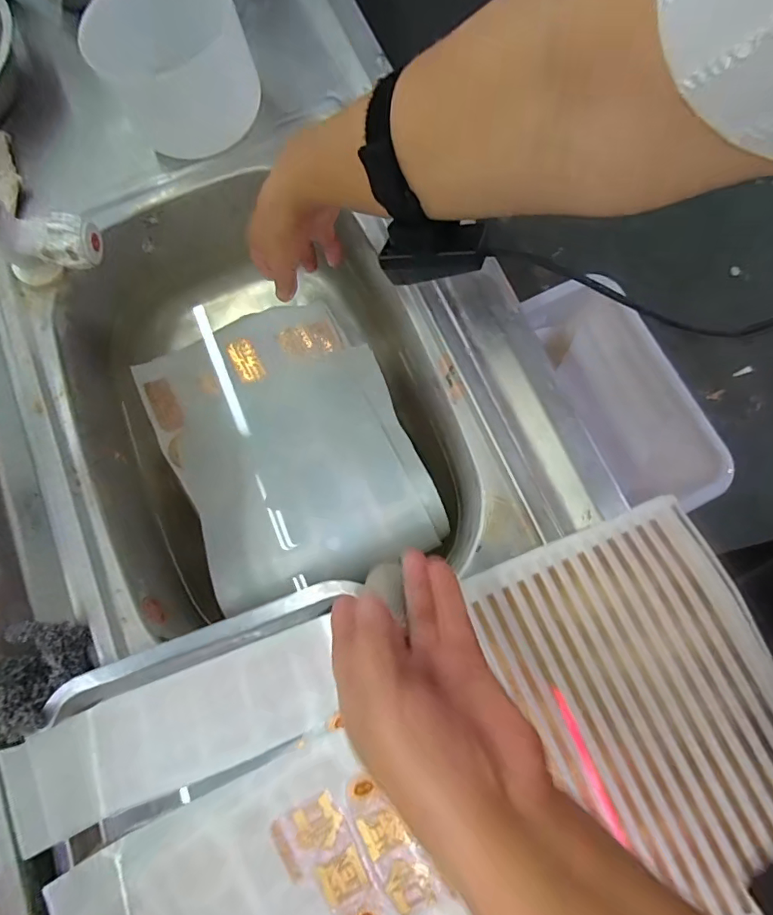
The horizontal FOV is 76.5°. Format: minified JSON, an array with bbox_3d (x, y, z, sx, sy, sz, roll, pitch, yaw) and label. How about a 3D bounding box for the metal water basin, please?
[{"bbox_3d":[-0.122,-0.066,0.469,0.325,0.145,0.387,-18,78,-4],"label":"metal water basin"}]

